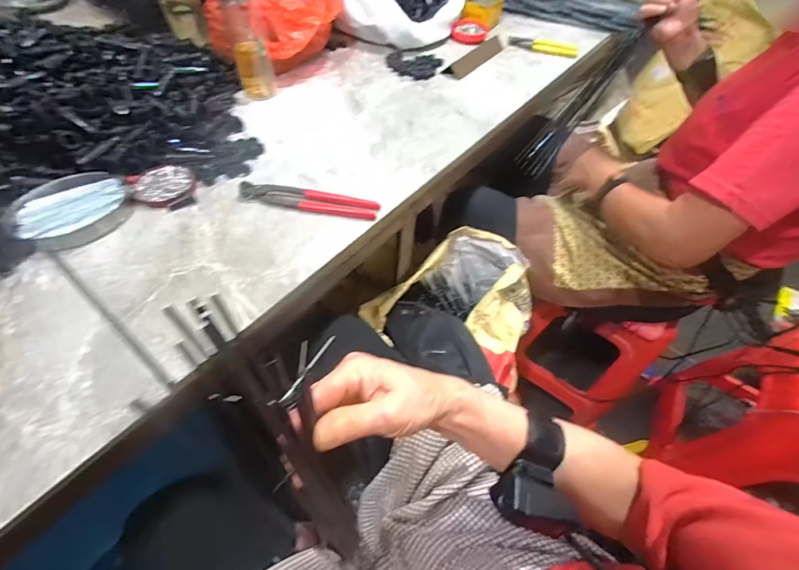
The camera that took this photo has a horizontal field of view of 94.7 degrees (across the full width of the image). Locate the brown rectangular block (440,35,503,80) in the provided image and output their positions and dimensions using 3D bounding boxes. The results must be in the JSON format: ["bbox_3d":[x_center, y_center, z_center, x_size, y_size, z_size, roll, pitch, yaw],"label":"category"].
[{"bbox_3d":[0.177,-0.515,0.834,0.042,0.018,0.213,35,59,20],"label":"brown rectangular block"}]

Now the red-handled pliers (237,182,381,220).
[{"bbox_3d":[-0.130,-0.122,0.532,0.197,0.013,0.038,8,54,2],"label":"red-handled pliers"}]

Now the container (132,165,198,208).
[{"bbox_3d":[-0.339,-0.145,0.533,0.069,0.011,0.078,10,54,3],"label":"container"}]

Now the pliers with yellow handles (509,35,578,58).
[{"bbox_3d":[0.349,-0.582,0.895,0.165,0.021,0.030,18,55,9],"label":"pliers with yellow handles"}]

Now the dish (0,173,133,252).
[{"bbox_3d":[-0.432,-0.101,0.485,0.128,0.026,0.107,-19,58,-17],"label":"dish"}]

